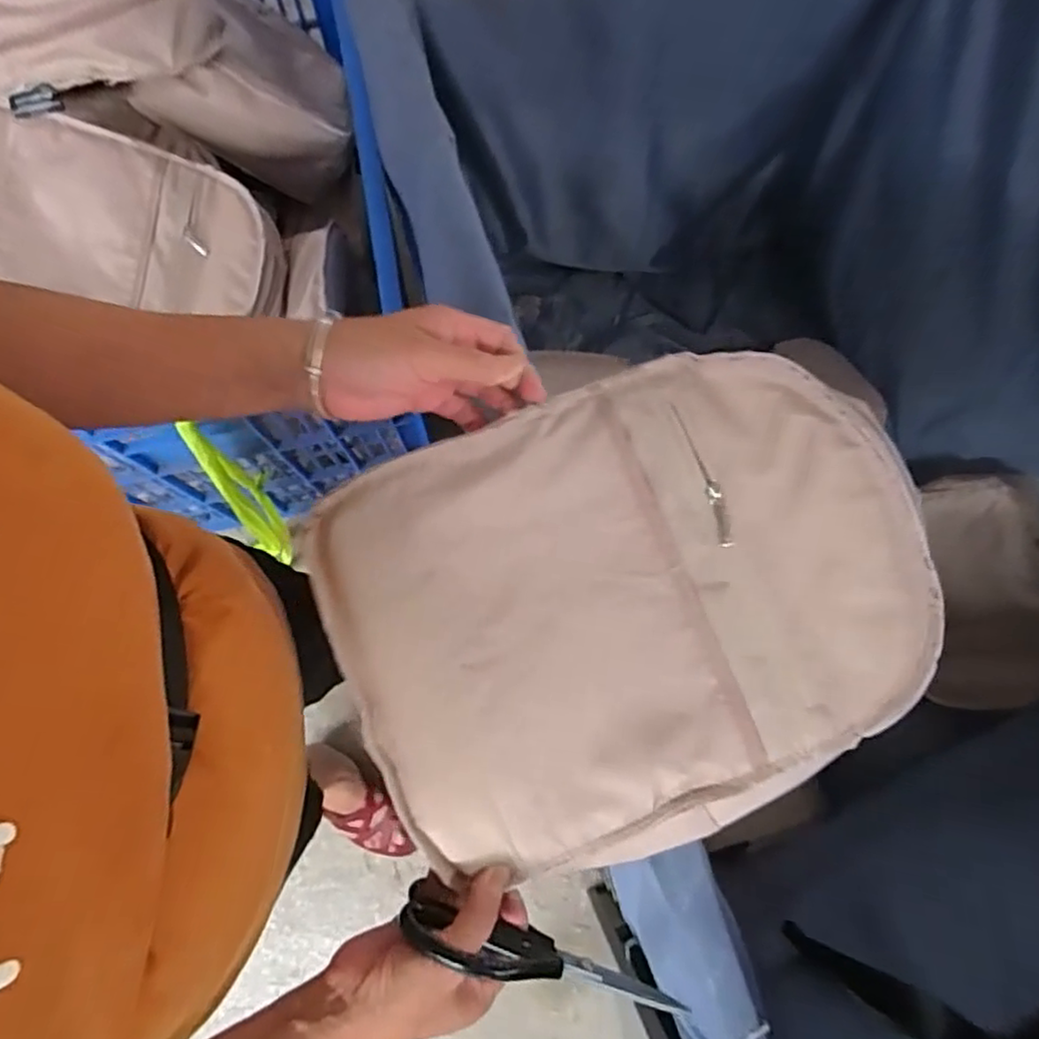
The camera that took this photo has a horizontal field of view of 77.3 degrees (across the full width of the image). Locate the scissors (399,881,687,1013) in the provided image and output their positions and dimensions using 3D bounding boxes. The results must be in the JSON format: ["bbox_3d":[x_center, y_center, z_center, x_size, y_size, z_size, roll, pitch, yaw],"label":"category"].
[{"bbox_3d":[0.013,0.271,0.401,0.176,0.070,0.017,20,69,-6],"label":"scissors"}]

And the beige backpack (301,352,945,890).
[{"bbox_3d":[0.066,0.062,0.434,0.357,0.080,0.282,-23,84,7],"label":"beige backpack"}]

